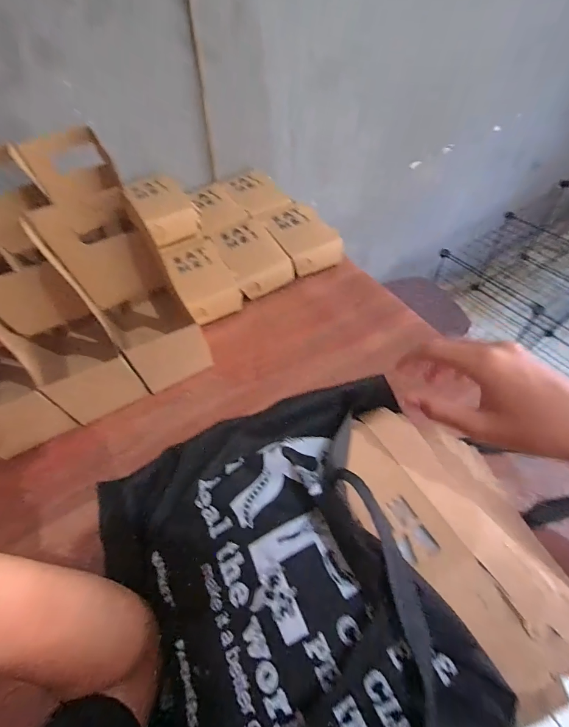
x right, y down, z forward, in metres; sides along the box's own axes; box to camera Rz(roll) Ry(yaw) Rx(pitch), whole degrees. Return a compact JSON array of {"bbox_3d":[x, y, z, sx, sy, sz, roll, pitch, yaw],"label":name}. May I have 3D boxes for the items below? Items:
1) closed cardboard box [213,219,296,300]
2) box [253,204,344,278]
[{"bbox_3d":[-0.056,-0.176,0.573,0.091,0.052,0.141,-27,56,-13],"label":"closed cardboard box"},{"bbox_3d":[0.026,-0.215,0.589,0.097,0.050,0.155,-27,56,-14],"label":"box"}]

